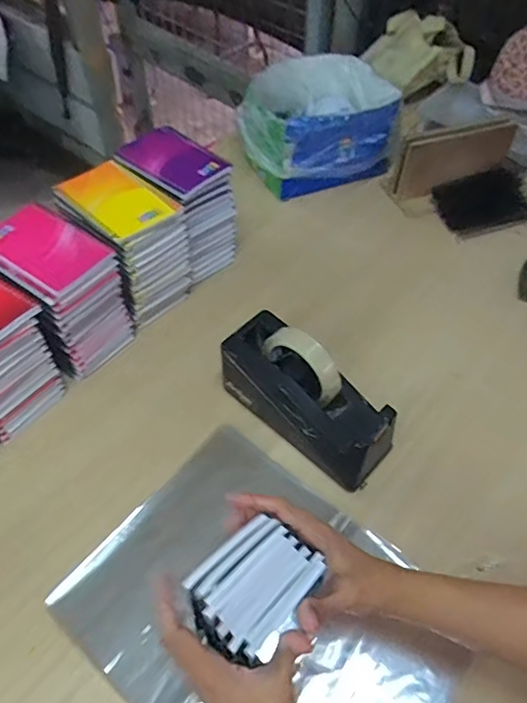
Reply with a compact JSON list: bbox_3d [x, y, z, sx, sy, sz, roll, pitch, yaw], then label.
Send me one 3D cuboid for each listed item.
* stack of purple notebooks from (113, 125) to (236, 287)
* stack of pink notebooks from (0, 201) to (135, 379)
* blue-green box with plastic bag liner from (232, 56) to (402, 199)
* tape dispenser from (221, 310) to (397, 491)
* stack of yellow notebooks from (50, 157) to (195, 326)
[{"bbox_3d":[-0.115,-0.196,0.707,0.136,0.161,0.102,36,60,23],"label":"stack of purple notebooks"},{"bbox_3d":[-0.238,-0.067,0.611,0.122,0.161,0.090,29,57,19],"label":"stack of pink notebooks"},{"bbox_3d":[0.083,-0.390,0.875,0.242,0.116,0.220,-10,54,-9],"label":"blue-green box with plastic bag liner"},{"bbox_3d":[0.047,0.043,0.566,0.205,0.120,0.078,36,60,23],"label":"tape dispenser"},{"bbox_3d":[-0.164,-0.127,0.655,0.115,0.162,0.103,33,59,21],"label":"stack of yellow notebooks"}]

